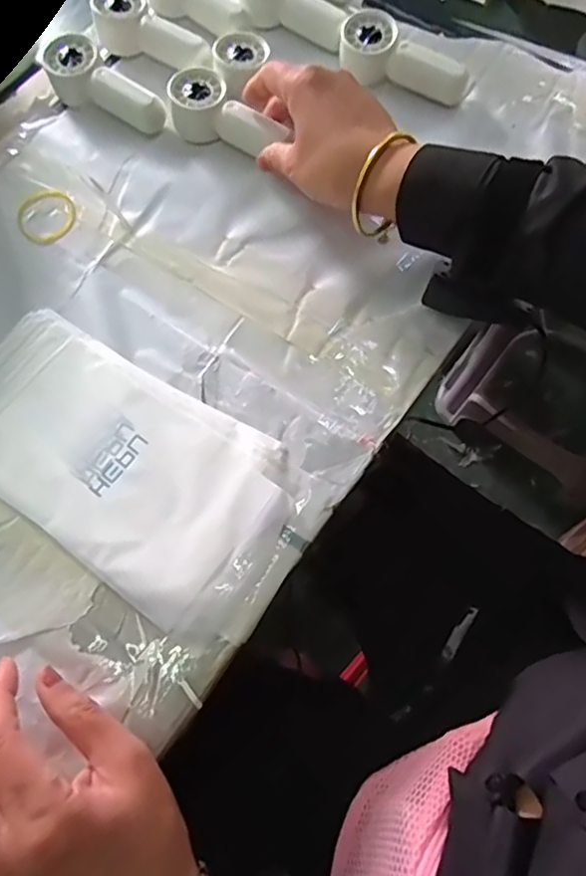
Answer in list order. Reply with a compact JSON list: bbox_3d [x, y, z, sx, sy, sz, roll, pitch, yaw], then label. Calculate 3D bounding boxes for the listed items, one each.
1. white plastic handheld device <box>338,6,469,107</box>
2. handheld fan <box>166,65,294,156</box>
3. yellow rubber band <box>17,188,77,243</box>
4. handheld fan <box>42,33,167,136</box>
[{"bbox_3d":[0.092,-0.313,0.485,0.112,0.036,0.044,28,73,11],"label":"white plastic handheld device"},{"bbox_3d":[-0.055,-0.258,0.469,0.105,0.030,0.044,33,74,10],"label":"handheld fan"},{"bbox_3d":[-0.195,-0.177,0.459,0.046,0.004,0.051,-39,73,-12],"label":"yellow rubber band"},{"bbox_3d":[-0.156,-0.290,0.482,0.117,0.032,0.042,34,74,13],"label":"handheld fan"}]

